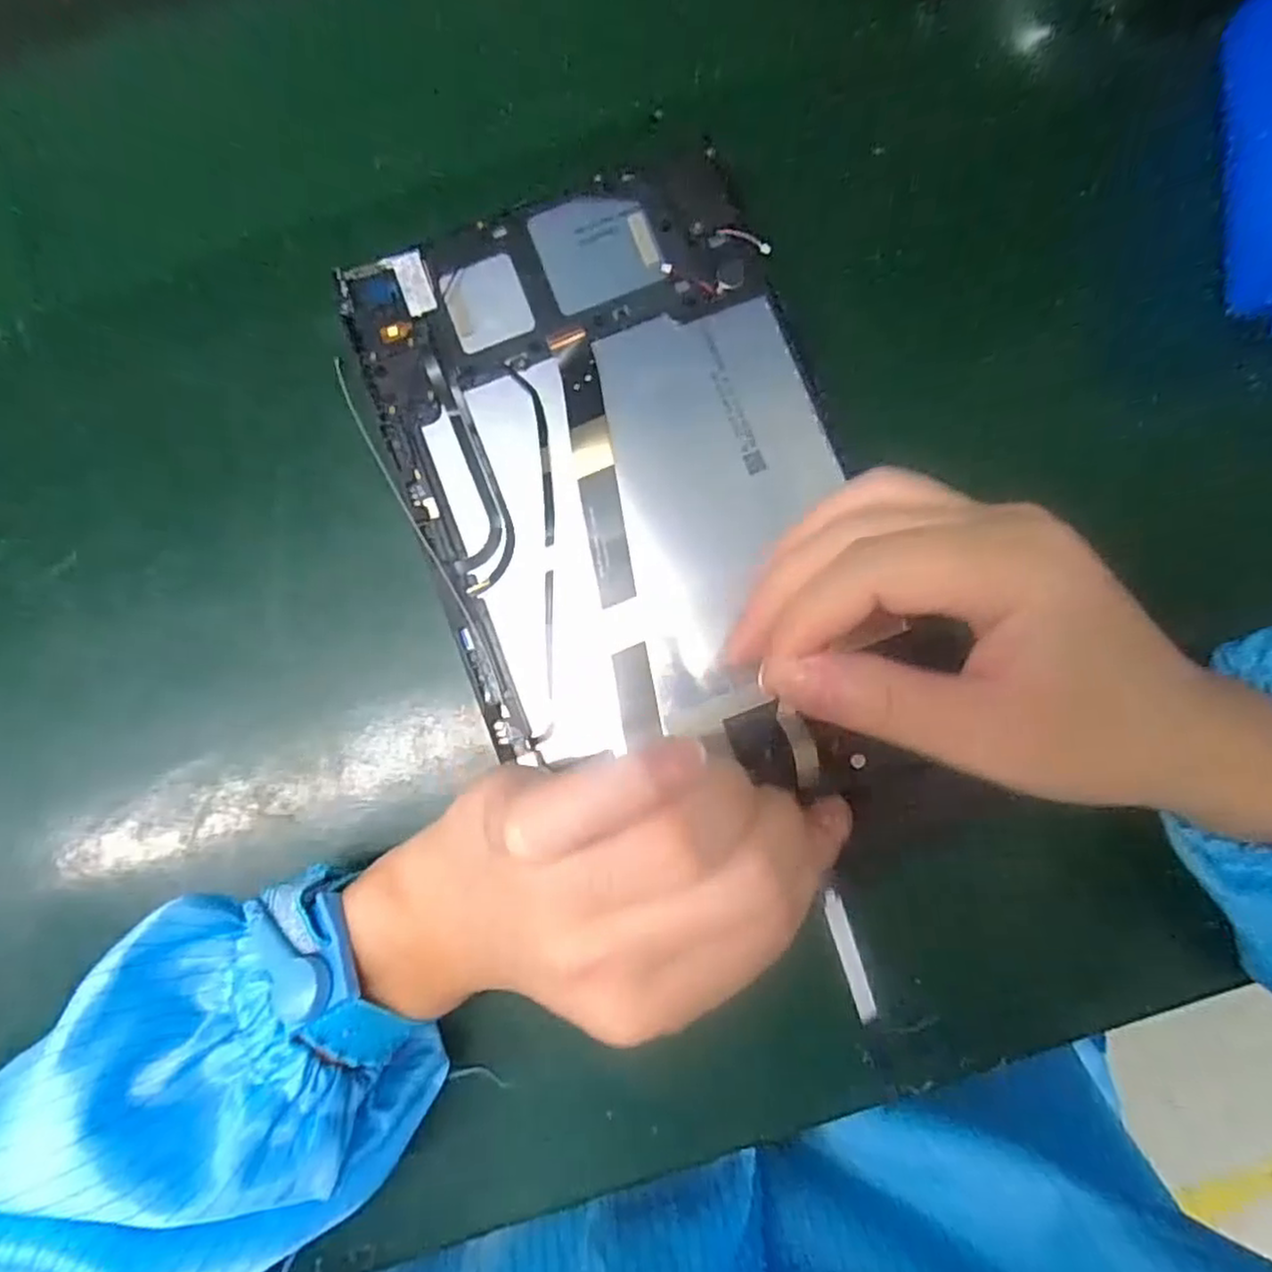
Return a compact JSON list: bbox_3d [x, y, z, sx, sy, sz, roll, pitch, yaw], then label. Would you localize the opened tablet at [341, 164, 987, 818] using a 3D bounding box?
[{"bbox_3d":[-0.001,-0.050,0.249,0.147,0.011,0.224,-21,84,3],"label":"opened tablet"}]

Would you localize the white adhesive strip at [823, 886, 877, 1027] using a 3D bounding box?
[{"bbox_3d":[0.063,0.094,0.208,0.006,0.004,0.038,-18,87,2],"label":"white adhesive strip"}]

